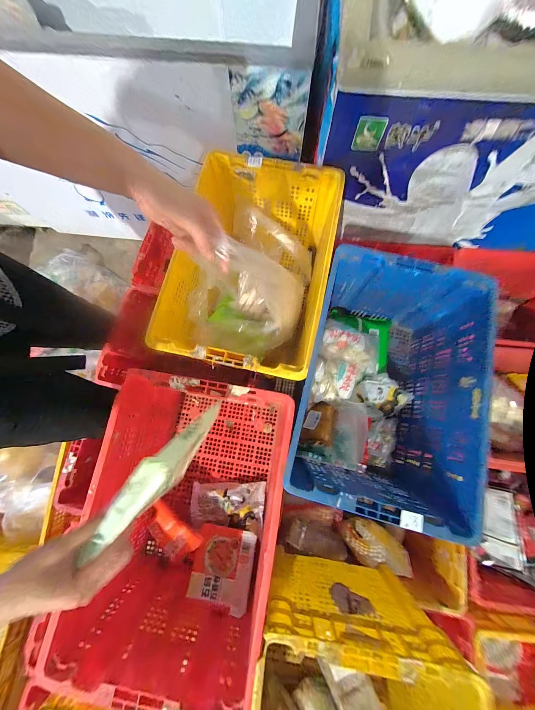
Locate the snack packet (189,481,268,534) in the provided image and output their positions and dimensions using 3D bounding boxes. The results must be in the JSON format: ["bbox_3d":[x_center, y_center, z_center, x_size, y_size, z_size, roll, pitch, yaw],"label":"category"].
[{"bbox_3d":[-0.127,0.458,0.704,0.232,0.035,0.119,-4,61,11],"label":"snack packet"}]

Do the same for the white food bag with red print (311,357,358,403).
[{"bbox_3d":[0.208,0.080,0.687,0.139,0.046,0.134,9,78,2],"label":"white food bag with red print"}]

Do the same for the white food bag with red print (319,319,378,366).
[{"bbox_3d":[0.253,-0.036,0.706,0.163,0.062,0.127,20,79,5],"label":"white food bag with red print"}]

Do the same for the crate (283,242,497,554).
[{"bbox_3d":[0.329,0.069,0.657,0.441,0.295,0.557,14,79,4],"label":"crate"}]

